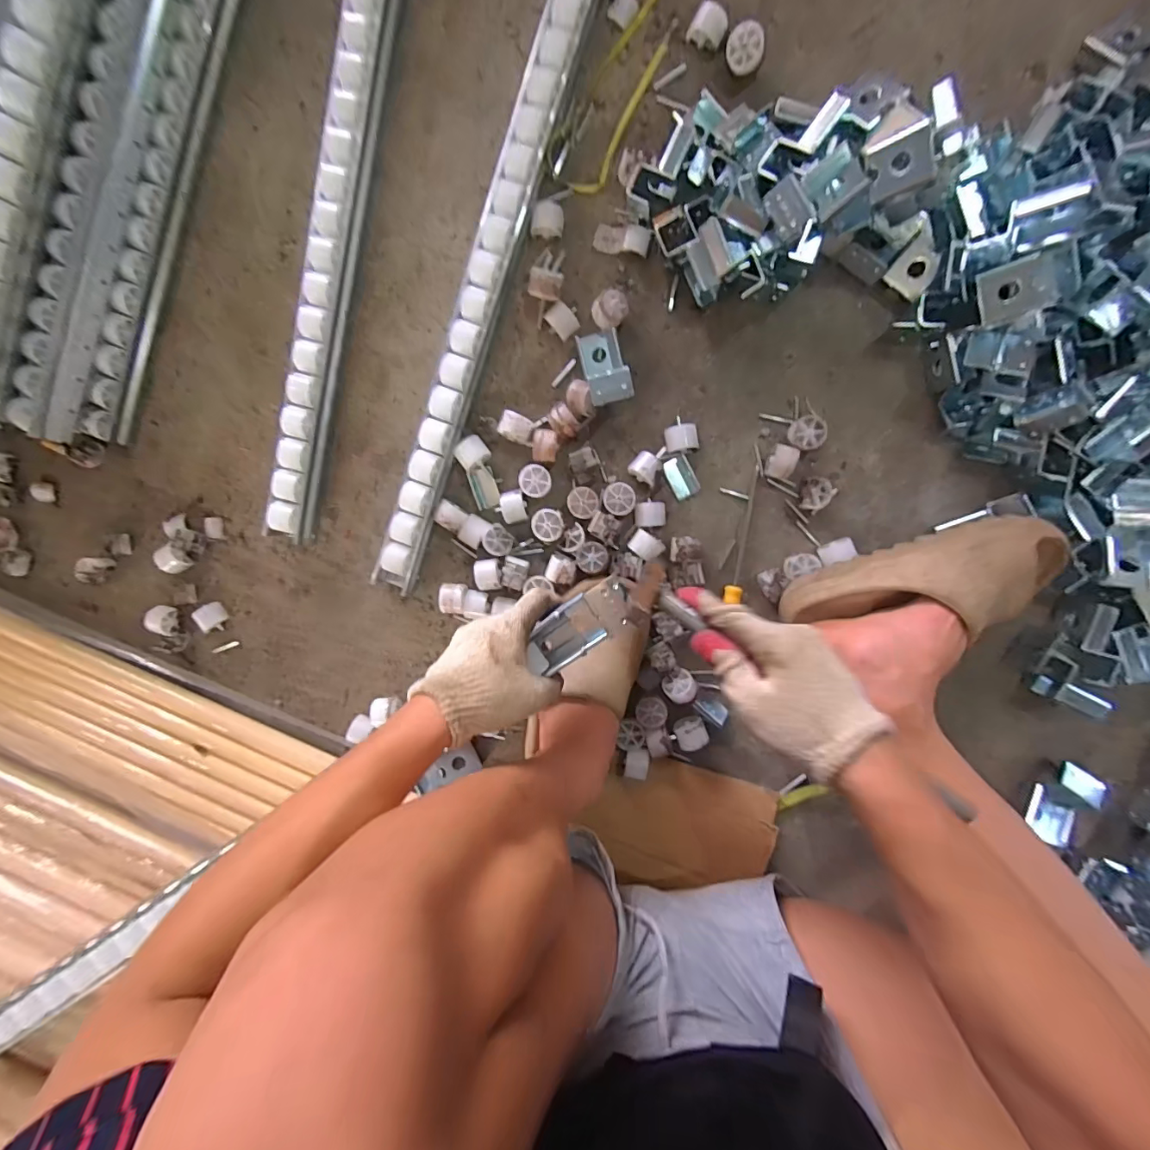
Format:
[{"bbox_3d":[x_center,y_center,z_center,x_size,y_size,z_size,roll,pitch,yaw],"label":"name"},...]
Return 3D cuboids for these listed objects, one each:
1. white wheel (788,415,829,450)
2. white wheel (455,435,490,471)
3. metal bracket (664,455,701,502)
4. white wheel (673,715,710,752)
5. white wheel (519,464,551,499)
[{"bbox_3d":[0.246,-0.151,0.523,0.034,0.027,0.035,0,97,4],"label":"white wheel"},{"bbox_3d":[-0.115,-0.138,0.554,0.033,0.025,0.030,-33,94,7],"label":"white wheel"},{"bbox_3d":[0.120,-0.109,0.548,0.029,0.016,0.045,-25,95,6],"label":"metal bracket"},{"bbox_3d":[0.131,0.178,0.555,0.036,0.028,0.030,-21,95,6],"label":"white wheel"},{"bbox_3d":[-0.044,-0.106,0.555,0.035,0.025,0.036,0,97,4],"label":"white wheel"}]

